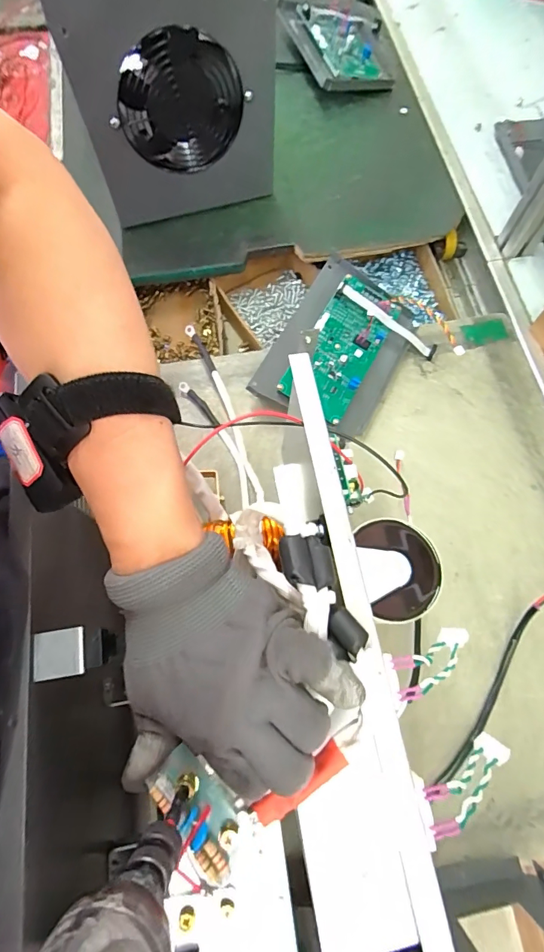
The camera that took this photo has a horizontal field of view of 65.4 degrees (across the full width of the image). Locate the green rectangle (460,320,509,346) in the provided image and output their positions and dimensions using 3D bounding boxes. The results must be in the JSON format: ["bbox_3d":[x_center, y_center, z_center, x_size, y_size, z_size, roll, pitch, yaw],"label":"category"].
[{"bbox_3d":[0.290,-0.196,0.578,0.053,0.007,0.032,-10,71,-3],"label":"green rectangle"}]

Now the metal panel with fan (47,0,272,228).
[{"bbox_3d":[-0.112,-0.457,0.478,0.225,0.357,0.073,-10,71,-3],"label":"metal panel with fan"}]

